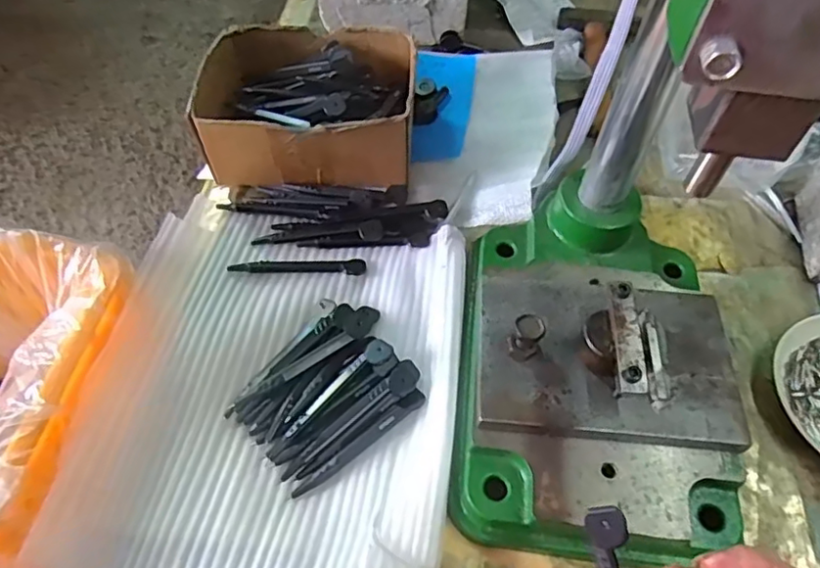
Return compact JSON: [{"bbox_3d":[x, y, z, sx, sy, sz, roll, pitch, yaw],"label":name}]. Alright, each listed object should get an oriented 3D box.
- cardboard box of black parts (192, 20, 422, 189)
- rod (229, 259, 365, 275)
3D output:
[{"bbox_3d":[-0.080,-0.146,0.488,0.158,0.063,0.128,3,55,-1],"label":"cardboard box of black parts"},{"bbox_3d":[-0.082,-0.013,0.445,0.097,0.006,0.014,2,55,-2],"label":"rod"}]

